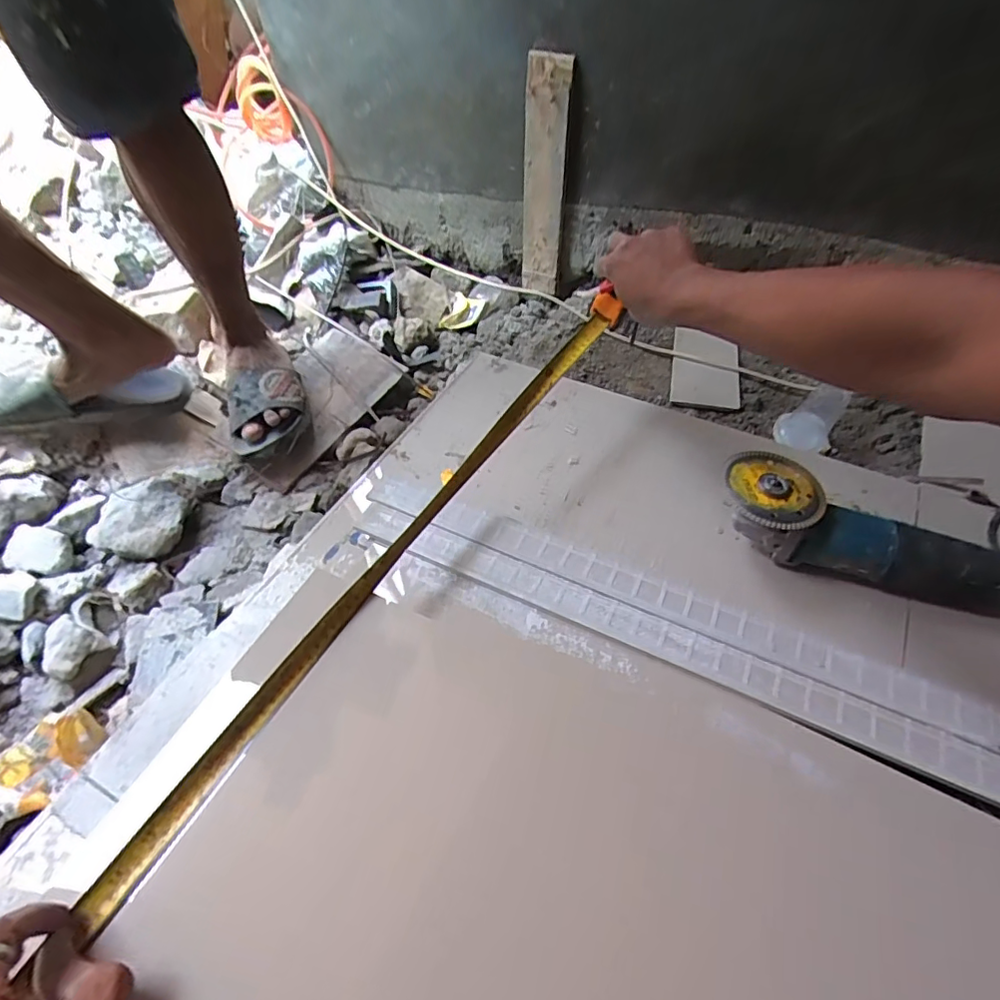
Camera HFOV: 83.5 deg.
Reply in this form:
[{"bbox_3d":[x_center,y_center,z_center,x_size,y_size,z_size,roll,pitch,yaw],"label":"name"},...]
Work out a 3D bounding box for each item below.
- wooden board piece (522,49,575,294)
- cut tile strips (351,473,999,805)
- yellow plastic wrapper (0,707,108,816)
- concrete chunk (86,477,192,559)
[{"bbox_3d":[0.072,-0.527,0.944,0.081,0.363,0.024,24,52,19],"label":"wooden board piece"},{"bbox_3d":[0.135,0.101,0.518,0.608,0.010,0.082,20,53,17],"label":"cut tile strips"},{"bbox_3d":[-0.446,0.251,0.547,0.068,0.036,0.093,27,55,22],"label":"yellow plastic wrapper"},{"bbox_3d":[-0.464,0.023,0.717,0.108,0.052,0.100,-12,50,-8],"label":"concrete chunk"}]

